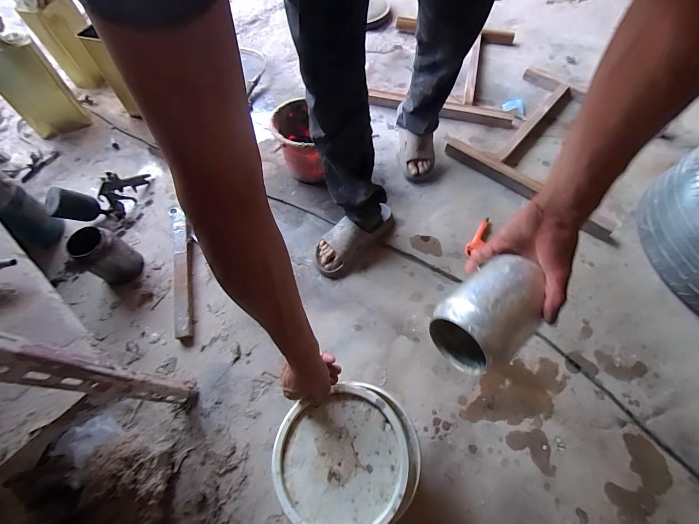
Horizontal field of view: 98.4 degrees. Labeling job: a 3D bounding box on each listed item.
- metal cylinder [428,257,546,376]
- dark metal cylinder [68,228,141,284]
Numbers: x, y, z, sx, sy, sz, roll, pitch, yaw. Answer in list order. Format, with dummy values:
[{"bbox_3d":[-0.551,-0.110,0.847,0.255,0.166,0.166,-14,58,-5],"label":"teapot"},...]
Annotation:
[{"bbox_3d":[0.177,0.066,0.385,0.135,0.095,0.093,-34,68,-18],"label":"metal cylinder"},{"bbox_3d":[-0.606,-0.015,0.749,0.092,0.136,0.090,1,63,-2],"label":"dark metal cylinder"}]

